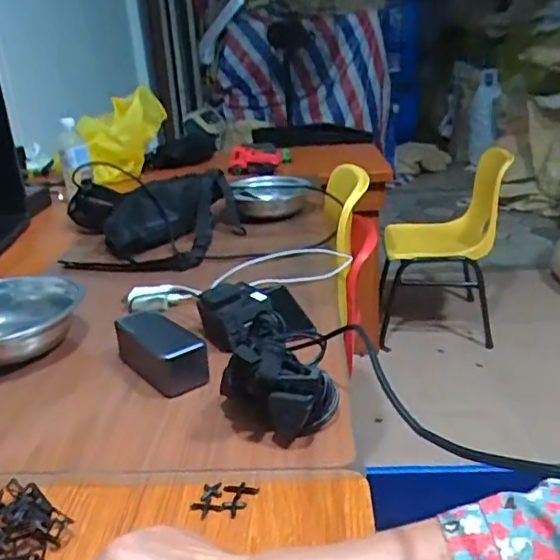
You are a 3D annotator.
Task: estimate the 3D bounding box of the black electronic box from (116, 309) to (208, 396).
[{"bbox_3d":[-0.140,0.078,0.668,0.056,0.051,0.130,-22,29,-33],"label":"black electronic box"}]

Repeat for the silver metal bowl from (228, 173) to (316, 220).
[{"bbox_3d":[-0.021,-0.183,1.281,0.173,0.064,0.154,-13,25,-16],"label":"silver metal bowl"}]

